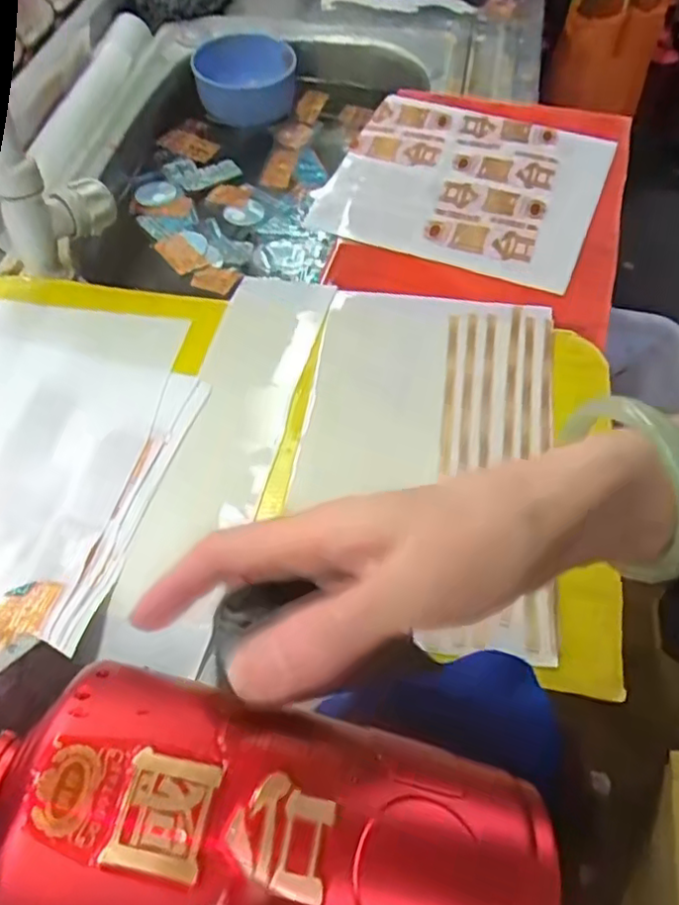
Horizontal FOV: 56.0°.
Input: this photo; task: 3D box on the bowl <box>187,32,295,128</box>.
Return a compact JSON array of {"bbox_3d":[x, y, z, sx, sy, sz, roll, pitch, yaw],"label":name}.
[{"bbox_3d":[-0.101,-0.407,0.698,0.107,0.052,0.085,-2,58,-1],"label":"bowl"}]

